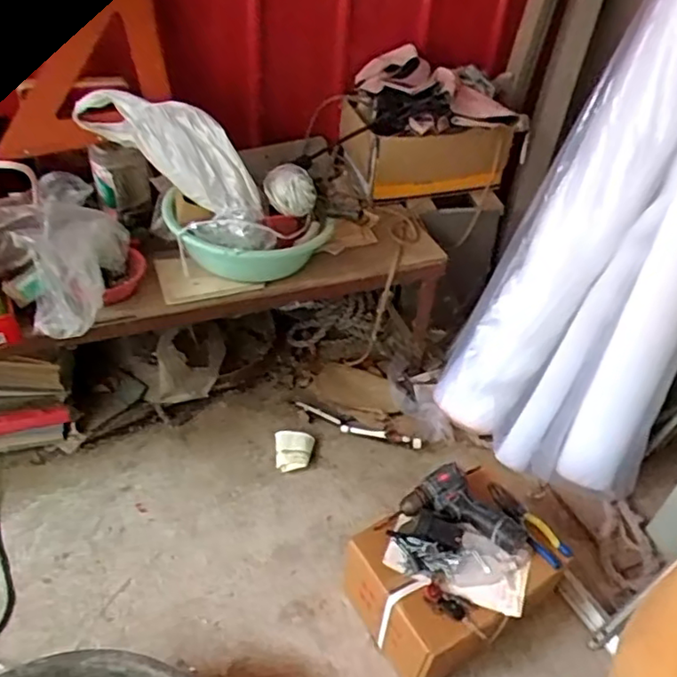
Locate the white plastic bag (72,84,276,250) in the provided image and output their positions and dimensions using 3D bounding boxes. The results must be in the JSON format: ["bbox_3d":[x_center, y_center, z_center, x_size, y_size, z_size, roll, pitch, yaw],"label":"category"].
[{"bbox_3d":[-0.361,-0.394,1.319,0.156,0.183,0.588,-30,53,-33],"label":"white plastic bag"}]

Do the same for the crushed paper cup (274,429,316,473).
[{"bbox_3d":[-0.102,0.262,1.471,0.095,0.041,0.095,-2,42,-8],"label":"crushed paper cup"}]

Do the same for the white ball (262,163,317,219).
[{"bbox_3d":[-0.104,-0.312,1.326,0.108,0.085,0.076,-3,42,-9],"label":"white ball"}]

